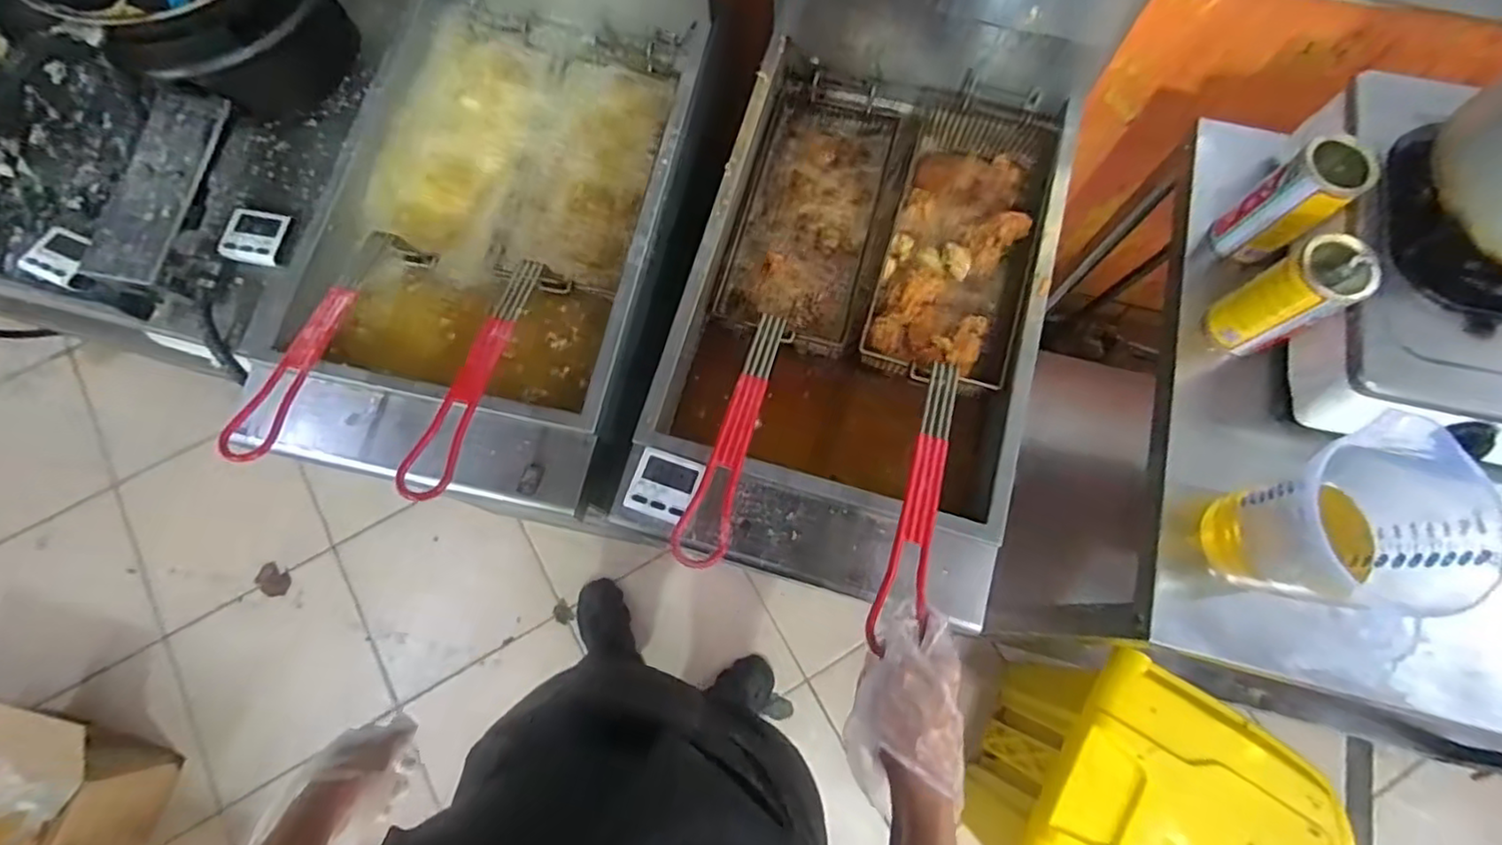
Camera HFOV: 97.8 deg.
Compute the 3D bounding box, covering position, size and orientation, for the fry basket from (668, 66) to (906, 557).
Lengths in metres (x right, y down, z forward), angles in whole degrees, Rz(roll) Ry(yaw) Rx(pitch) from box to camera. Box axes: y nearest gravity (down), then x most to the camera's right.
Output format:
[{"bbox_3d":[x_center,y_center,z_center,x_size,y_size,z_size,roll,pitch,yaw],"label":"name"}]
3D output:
[{"bbox_3d":[0.036,-0.143,0.774,0.176,0.159,0.665,14,60,4],"label":"fry basket"}]

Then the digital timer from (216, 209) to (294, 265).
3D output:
[{"bbox_3d":[-0.606,-0.227,0.800,0.066,0.015,0.067,11,79,-11],"label":"digital timer"}]

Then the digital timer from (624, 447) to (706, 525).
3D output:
[{"bbox_3d":[-0.088,0.065,0.672,0.067,0.015,0.065,18,75,5],"label":"digital timer"}]

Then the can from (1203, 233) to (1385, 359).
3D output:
[{"bbox_3d":[0.557,-0.129,0.689,0.067,0.141,0.072,-23,76,-6],"label":"can"}]

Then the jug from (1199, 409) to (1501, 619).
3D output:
[{"bbox_3d":[0.539,0.082,0.616,0.147,0.166,0.148,0,74,0],"label":"jug"}]

